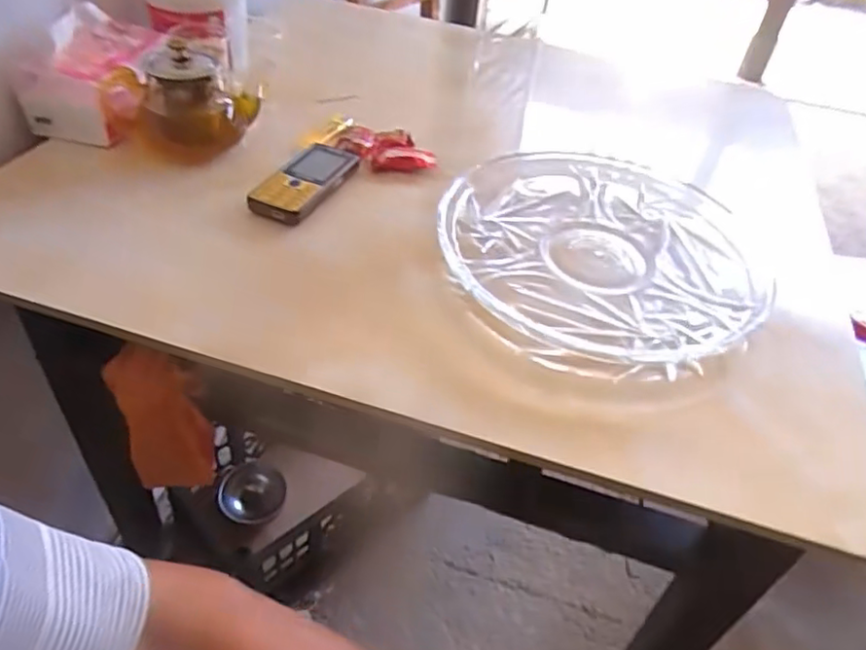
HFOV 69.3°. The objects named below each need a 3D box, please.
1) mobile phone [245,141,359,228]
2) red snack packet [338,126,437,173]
[{"bbox_3d":[-0.124,-0.139,0.610,0.051,0.023,0.122,24,46,17],"label":"mobile phone"},{"bbox_3d":[-0.049,-0.191,0.677,0.101,0.021,0.066,3,43,-4],"label":"red snack packet"}]

